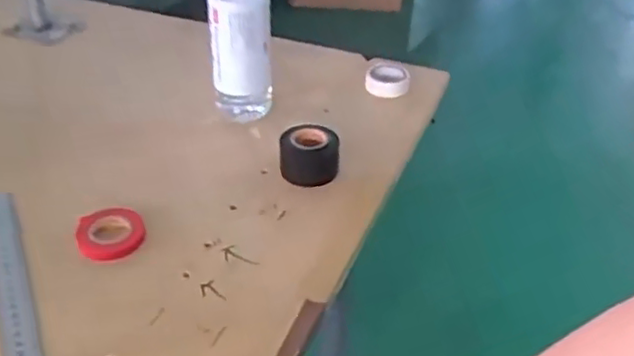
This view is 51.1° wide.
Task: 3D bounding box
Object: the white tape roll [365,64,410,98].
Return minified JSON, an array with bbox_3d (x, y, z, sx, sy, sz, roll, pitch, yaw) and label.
[{"bbox_3d":[0.088,-0.124,0.832,0.054,0.023,0.054,2,37,-1],"label":"white tape roll"}]

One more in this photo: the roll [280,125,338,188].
[{"bbox_3d":[-0.009,-0.020,0.671,0.061,0.043,0.059,4,37,2],"label":"roll"}]

